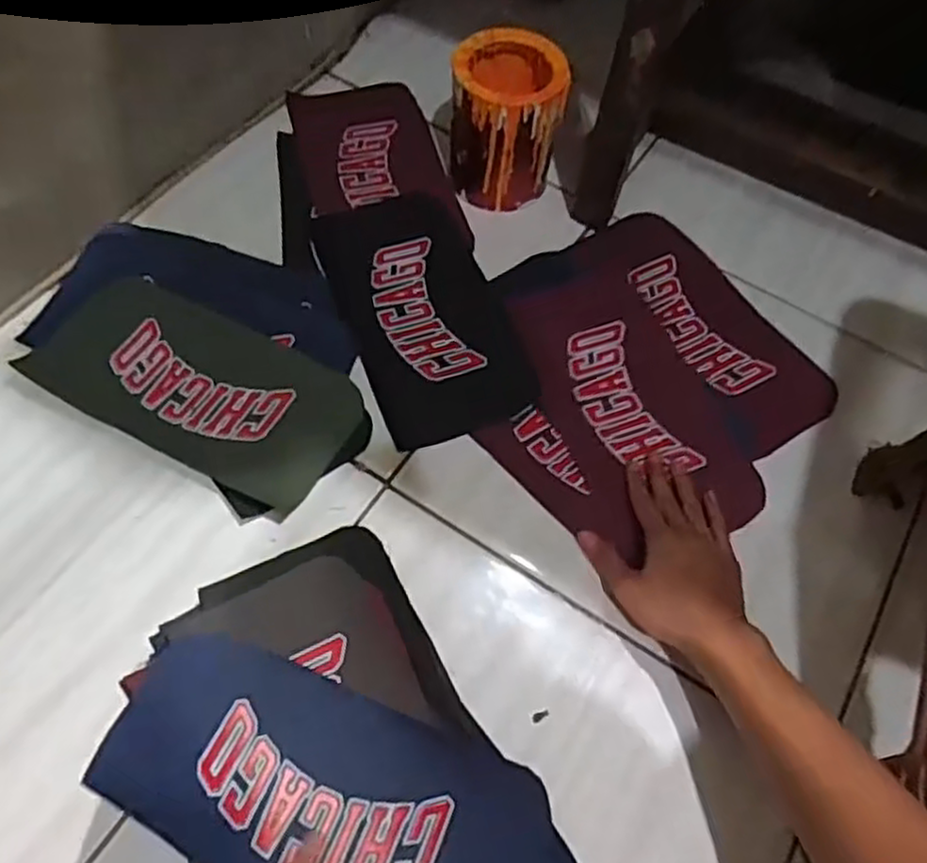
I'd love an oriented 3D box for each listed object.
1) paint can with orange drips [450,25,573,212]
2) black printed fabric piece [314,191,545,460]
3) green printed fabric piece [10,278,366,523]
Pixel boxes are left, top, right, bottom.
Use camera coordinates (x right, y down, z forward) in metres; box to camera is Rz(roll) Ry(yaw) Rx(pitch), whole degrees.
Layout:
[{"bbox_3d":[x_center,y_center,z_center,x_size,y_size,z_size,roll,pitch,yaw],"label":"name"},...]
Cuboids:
[{"bbox_3d":[0.044,-0.314,0.759,0.111,0.130,0.115,2,61,-3],"label":"paint can with orange drips"},{"bbox_3d":[-0.042,-0.122,0.727,0.147,0.009,0.285,-18,64,-13],"label":"black printed fabric piece"},{"bbox_3d":[-0.241,-0.046,0.667,0.291,0.006,0.145,26,63,10],"label":"green printed fabric piece"}]

